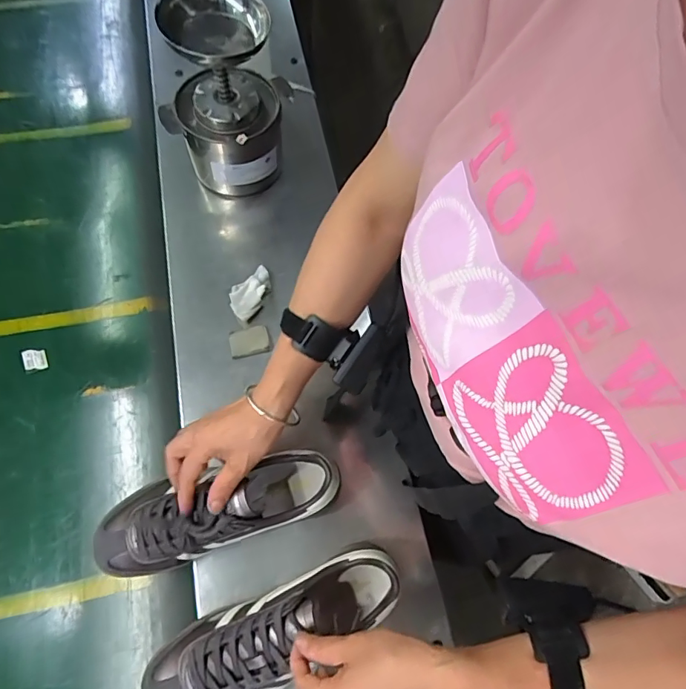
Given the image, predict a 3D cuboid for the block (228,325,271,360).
[{"bbox_3d":[-0.126,-0.004,0.628,0.051,0.007,0.039,-14,70,-9],"label":"block"}]

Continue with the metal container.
[{"bbox_3d":[-0.161,-0.310,0.691,0.135,0.123,0.130,-10,69,-7],"label":"metal container"}]

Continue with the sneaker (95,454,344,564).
[{"bbox_3d":[-0.135,0.173,0.499,0.256,0.087,0.086,-13,72,-5],"label":"sneaker"}]

